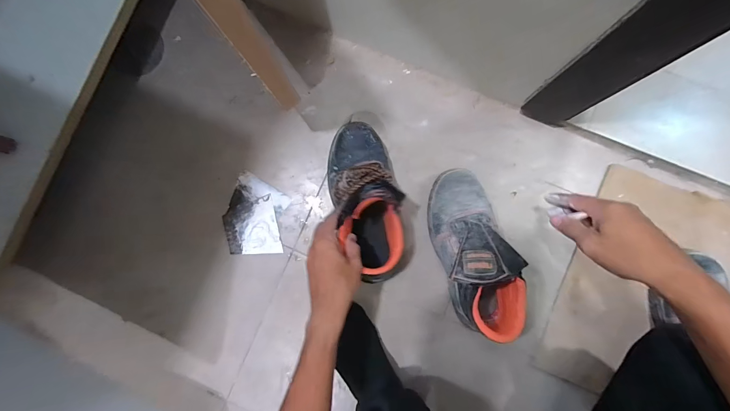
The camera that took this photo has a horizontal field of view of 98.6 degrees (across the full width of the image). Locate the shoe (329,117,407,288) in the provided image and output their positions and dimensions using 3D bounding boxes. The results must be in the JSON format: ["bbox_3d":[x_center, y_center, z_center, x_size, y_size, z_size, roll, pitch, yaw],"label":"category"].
[{"bbox_3d":[0.003,-0.005,0.513,0.101,0.151,0.261,-10,86,1],"label":"shoe"}]

